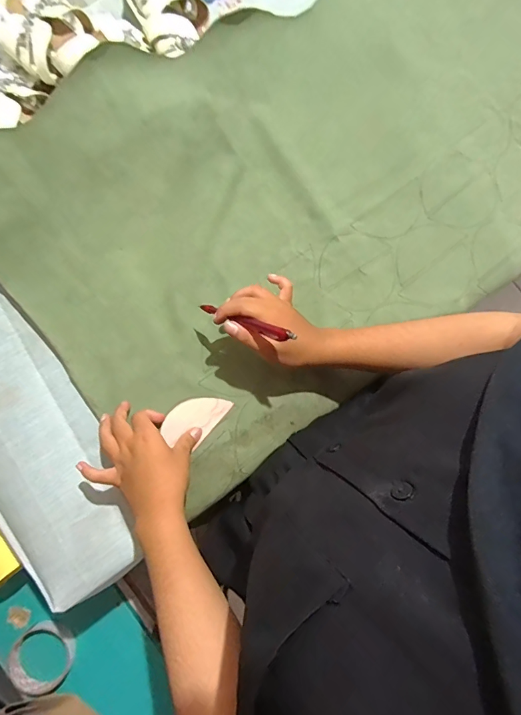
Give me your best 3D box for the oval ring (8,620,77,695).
[{"bbox_3d":[-0.306,0.418,0.577,0.081,0.012,0.091,25,80,2],"label":"oval ring"}]

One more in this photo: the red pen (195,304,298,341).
[{"bbox_3d":[-0.020,-0.039,0.446,0.131,0.010,0.009,23,77,36],"label":"red pen"}]

